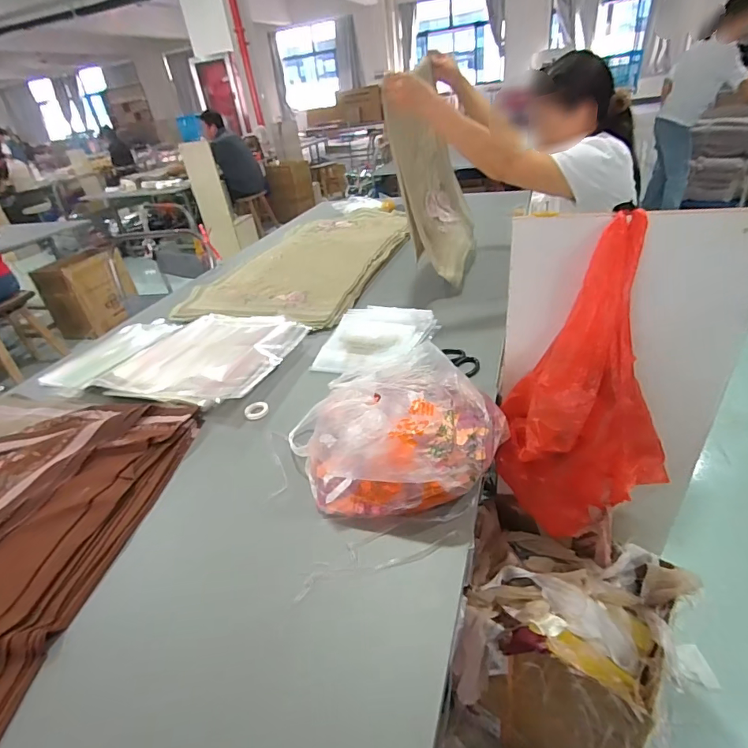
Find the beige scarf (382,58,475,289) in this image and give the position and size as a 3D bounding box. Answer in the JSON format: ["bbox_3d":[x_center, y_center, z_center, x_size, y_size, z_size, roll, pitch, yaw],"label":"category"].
[{"bbox_3d":[0.201,-0.594,1.307,0.168,0.480,0.495,3,34,16],"label":"beige scarf"}]

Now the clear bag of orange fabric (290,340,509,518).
[{"bbox_3d":[0.025,0.085,0.732,0.309,0.112,0.346,-30,39,-30],"label":"clear bag of orange fabric"}]

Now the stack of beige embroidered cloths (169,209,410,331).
[{"bbox_3d":[-0.215,-0.440,1.660,0.615,0.053,1.083,6,35,21],"label":"stack of beige embroidered cloths"}]

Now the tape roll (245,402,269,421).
[{"bbox_3d":[-0.244,0.075,0.915,0.049,0.010,0.049,-5,33,4],"label":"tape roll"}]

